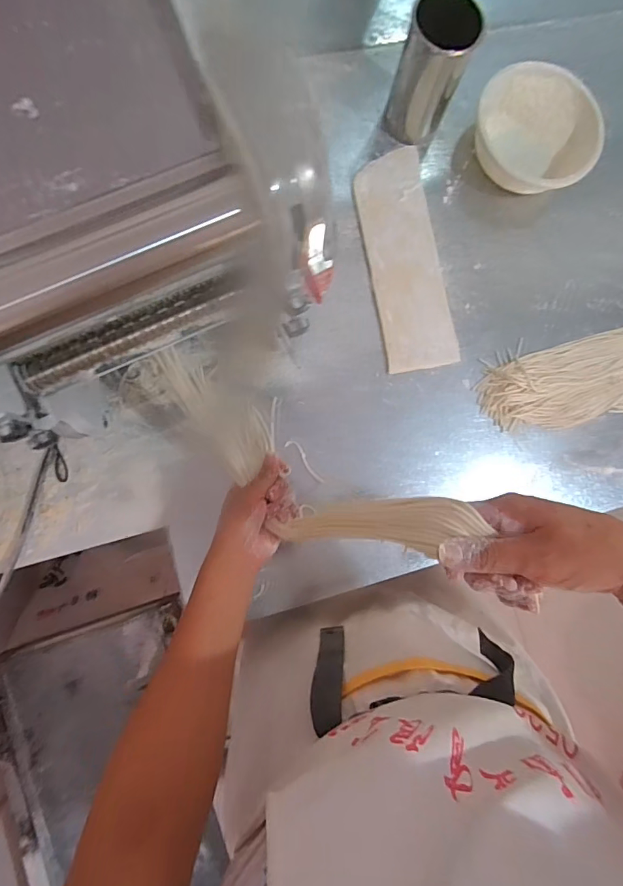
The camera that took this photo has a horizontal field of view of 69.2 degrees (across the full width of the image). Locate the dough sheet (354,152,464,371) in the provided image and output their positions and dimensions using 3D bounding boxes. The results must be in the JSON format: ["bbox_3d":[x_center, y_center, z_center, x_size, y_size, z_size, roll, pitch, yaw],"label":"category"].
[{"bbox_3d":[0.140,-0.278,0.680,0.109,0.007,0.335,-10,87,-7],"label":"dough sheet"}]

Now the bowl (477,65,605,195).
[{"bbox_3d":[0.339,-0.476,0.698,0.189,0.059,0.169,17,83,-5],"label":"bowl"}]

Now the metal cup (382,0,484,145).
[{"bbox_3d":[0.162,-0.514,0.633,0.090,0.156,0.082,1,84,-7],"label":"metal cup"}]

